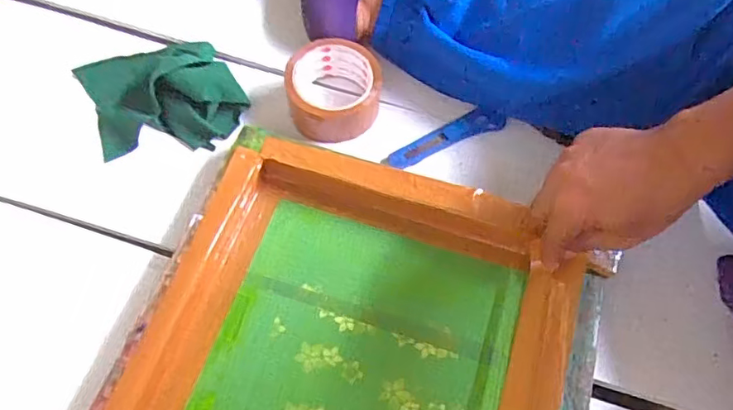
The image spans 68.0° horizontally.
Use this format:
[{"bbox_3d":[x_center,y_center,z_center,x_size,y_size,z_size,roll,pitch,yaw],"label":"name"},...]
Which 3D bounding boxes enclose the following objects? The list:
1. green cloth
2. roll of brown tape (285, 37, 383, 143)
[{"bbox_3d":[-0.219,-0.123,0.566,0.149,0.043,0.155,-28,68,-14],"label":"green cloth"},{"bbox_3d":[-0.033,-0.117,0.567,0.097,0.056,0.096,1,64,-1],"label":"roll of brown tape"}]

